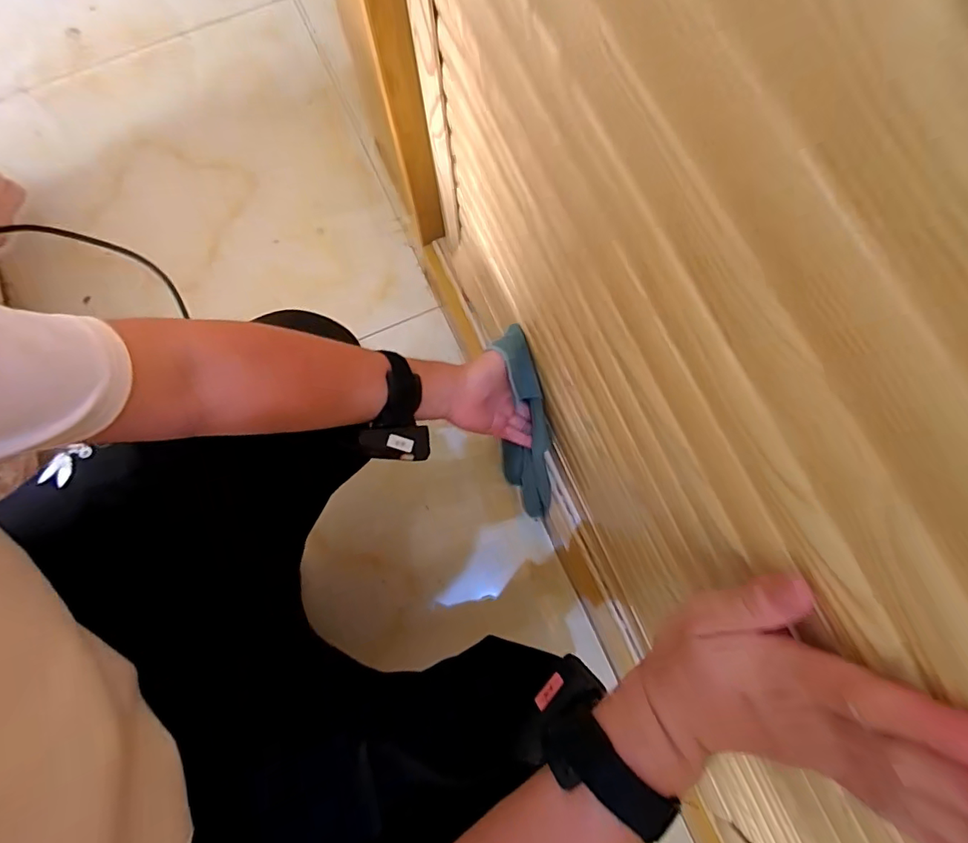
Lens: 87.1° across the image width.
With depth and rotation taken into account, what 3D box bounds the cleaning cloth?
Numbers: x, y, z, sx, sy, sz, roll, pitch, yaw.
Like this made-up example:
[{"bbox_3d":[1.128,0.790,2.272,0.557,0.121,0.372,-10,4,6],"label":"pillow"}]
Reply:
[{"bbox_3d":[0.052,0.015,0.663,0.057,0.064,0.276,-9,120,-1],"label":"cleaning cloth"}]

